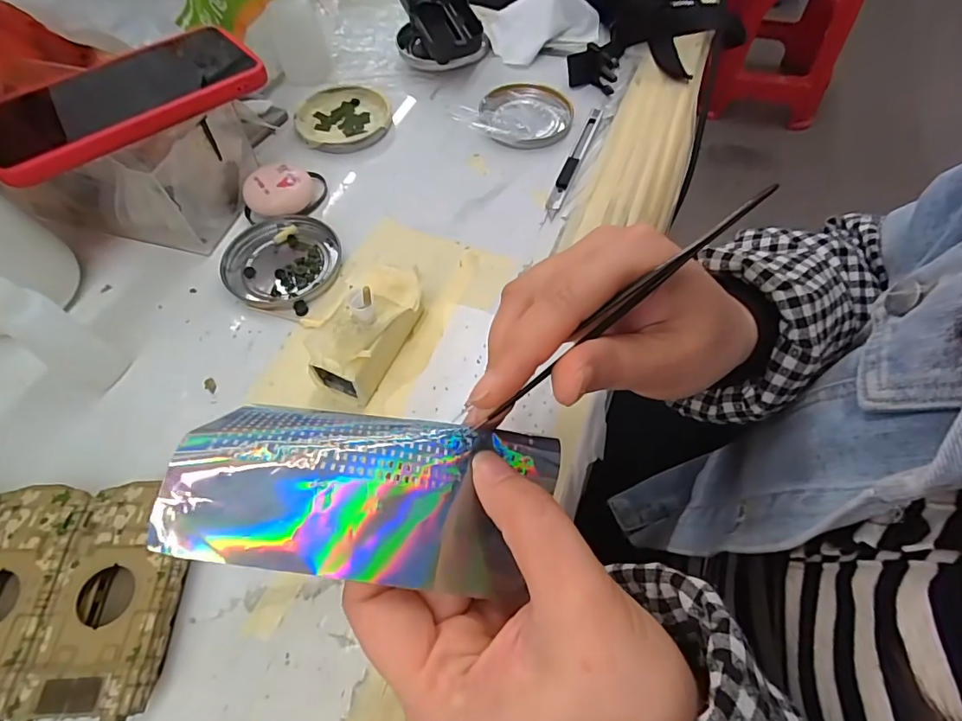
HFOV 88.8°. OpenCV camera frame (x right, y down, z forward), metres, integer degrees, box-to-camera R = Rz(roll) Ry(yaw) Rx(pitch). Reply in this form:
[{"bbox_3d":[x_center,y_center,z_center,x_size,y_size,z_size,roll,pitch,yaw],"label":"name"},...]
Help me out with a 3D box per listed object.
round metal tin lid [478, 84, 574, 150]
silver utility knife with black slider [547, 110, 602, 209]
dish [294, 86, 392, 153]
[{"bbox_3d":[0.039,-0.212,0.419,0.077,0.016,0.081,0,59,1],"label":"round metal tin lid"},{"bbox_3d":[0.076,-0.167,0.396,0.012,0.006,0.125,18,61,11],"label":"silver utility knife with black slider"},{"bbox_3d":[-0.119,-0.209,0.422,0.076,0.010,0.081,0,59,1],"label":"dish"}]

